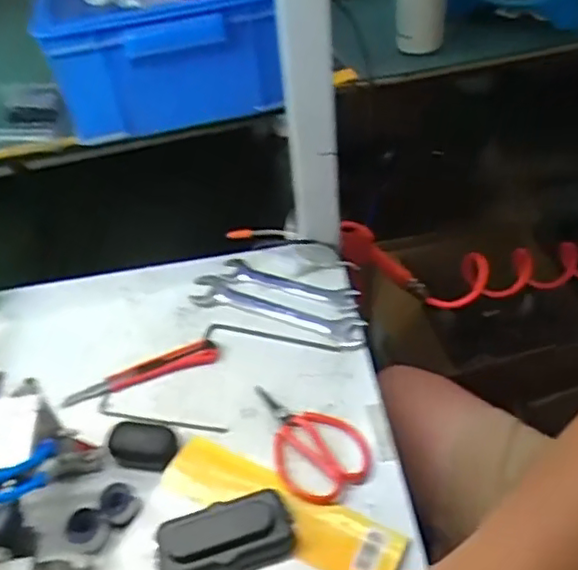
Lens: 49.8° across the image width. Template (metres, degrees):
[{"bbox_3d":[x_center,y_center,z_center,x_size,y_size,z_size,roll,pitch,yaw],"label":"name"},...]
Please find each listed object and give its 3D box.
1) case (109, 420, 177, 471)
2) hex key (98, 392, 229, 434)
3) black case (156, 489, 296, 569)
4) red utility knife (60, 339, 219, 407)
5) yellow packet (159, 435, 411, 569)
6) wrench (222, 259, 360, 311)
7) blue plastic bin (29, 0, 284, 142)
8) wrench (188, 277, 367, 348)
[{"bbox_3d":[-0.131,0.143,0.555,0.059,0.021,0.036,5,47,11],"label":"case"},{"bbox_3d":[-0.121,0.127,0.585,0.130,0.008,0.021,12,49,17],"label":"hex key"},{"bbox_3d":[-0.050,0.198,0.487,0.102,0.024,0.051,-15,47,-8],"label":"black case"},{"bbox_3d":[-0.145,0.087,0.613,0.153,0.012,0.024,-17,47,-10],"label":"red utility knife"},{"bbox_3d":[-0.008,0.185,0.513,0.204,0.012,0.054,19,51,23],"label":"yellow packet"},{"bbox_3d":[-0.001,0.001,0.687,0.160,0.010,0.030,15,50,19],"label":"wrench"},{"bbox_3d":[-0.149,-0.320,0.712,0.237,0.137,0.319,-13,46,-6],"label":"blue plastic bin"},{"bbox_3d":[-0.015,0.026,0.665,0.196,0.011,0.040,13,49,18],"label":"wrench"}]

